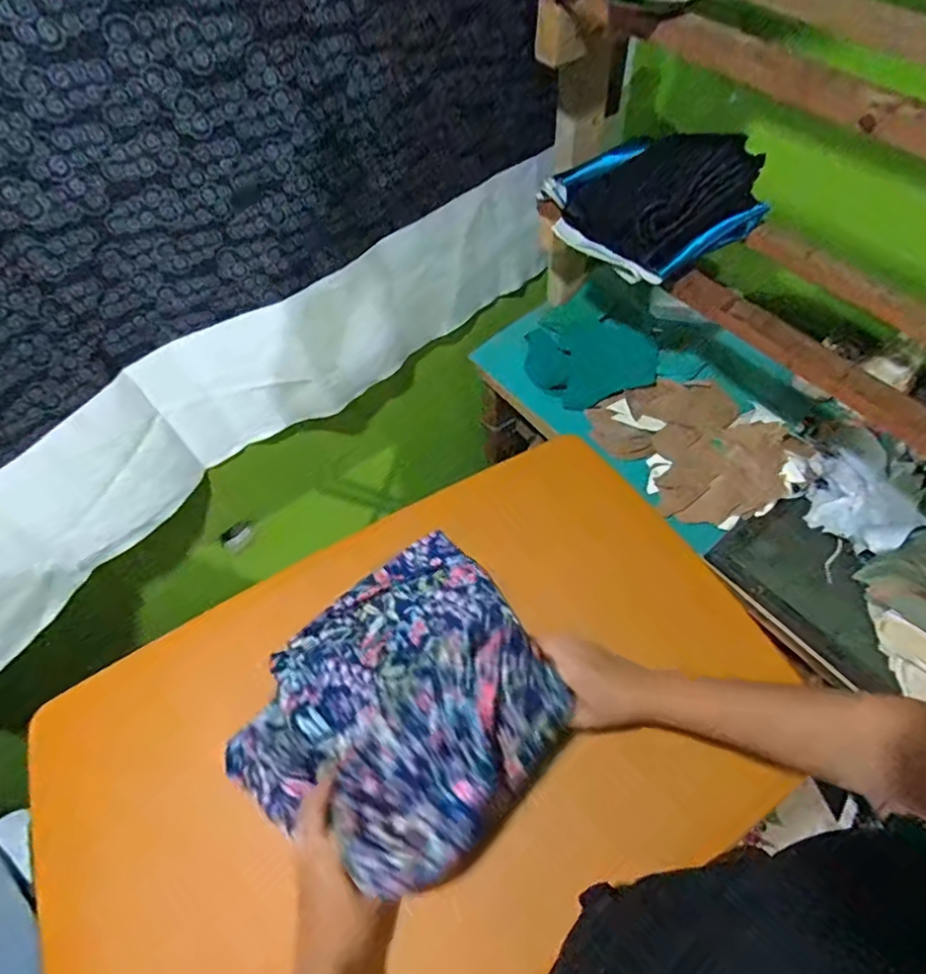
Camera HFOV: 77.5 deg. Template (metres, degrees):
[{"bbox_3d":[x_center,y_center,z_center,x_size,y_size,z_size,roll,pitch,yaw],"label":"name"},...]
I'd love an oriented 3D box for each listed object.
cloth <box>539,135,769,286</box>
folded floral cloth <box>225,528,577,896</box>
[{"bbox_3d":[0.229,-0.384,0.731,0.187,0.111,0.228,-34,62,-17],"label":"cloth"},{"bbox_3d":[-0.067,0.189,0.547,0.310,0.147,0.269,-40,64,-20],"label":"folded floral cloth"}]

